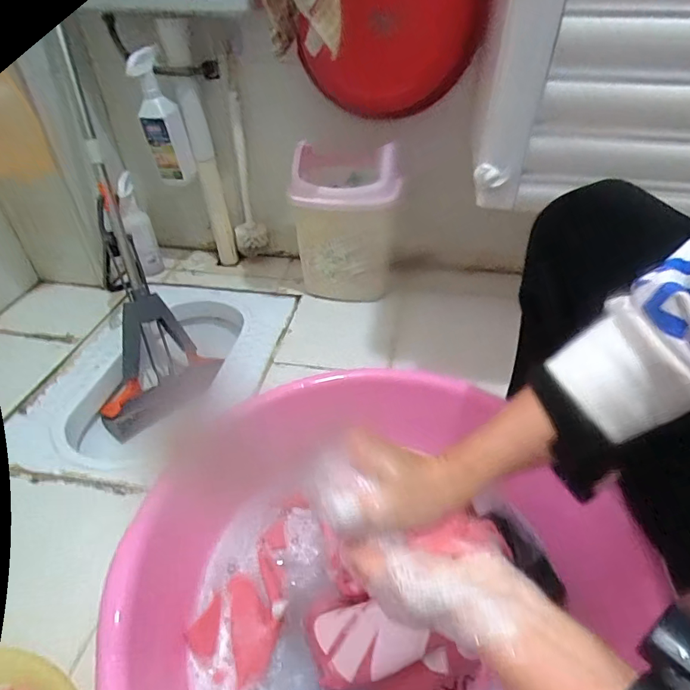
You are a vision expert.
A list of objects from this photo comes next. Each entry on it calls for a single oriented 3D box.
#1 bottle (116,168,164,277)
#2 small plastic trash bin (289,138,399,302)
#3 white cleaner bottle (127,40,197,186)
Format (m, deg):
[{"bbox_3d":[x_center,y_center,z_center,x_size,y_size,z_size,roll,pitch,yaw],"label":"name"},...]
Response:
[{"bbox_3d":[-0.476,-0.266,1.049,0.060,0.230,0.057,-15,42,-17],"label":"bottle"},{"bbox_3d":[0.000,-0.263,1.014,0.226,0.307,0.198,-7,41,-7],"label":"small plastic trash bin"},{"bbox_3d":[-0.348,-0.422,0.870,0.083,0.243,0.107,-12,42,-13],"label":"white cleaner bottle"}]

